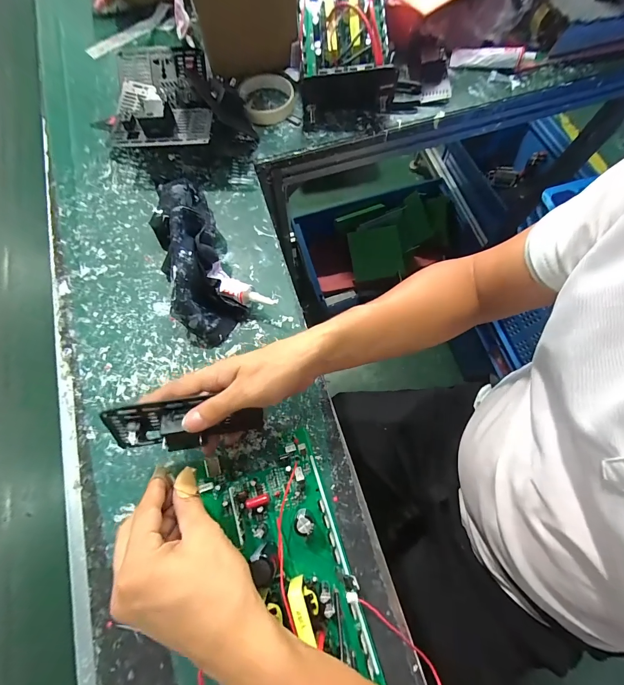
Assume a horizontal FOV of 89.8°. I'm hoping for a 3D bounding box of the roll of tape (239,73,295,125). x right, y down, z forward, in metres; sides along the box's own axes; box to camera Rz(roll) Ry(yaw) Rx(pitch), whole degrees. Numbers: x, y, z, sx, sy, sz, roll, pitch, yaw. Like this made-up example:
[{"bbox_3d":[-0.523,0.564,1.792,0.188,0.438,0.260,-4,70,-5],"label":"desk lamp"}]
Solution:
[{"bbox_3d":[-0.067,-0.376,0.477,0.079,0.026,0.083,0,72,-1],"label":"roll of tape"}]

